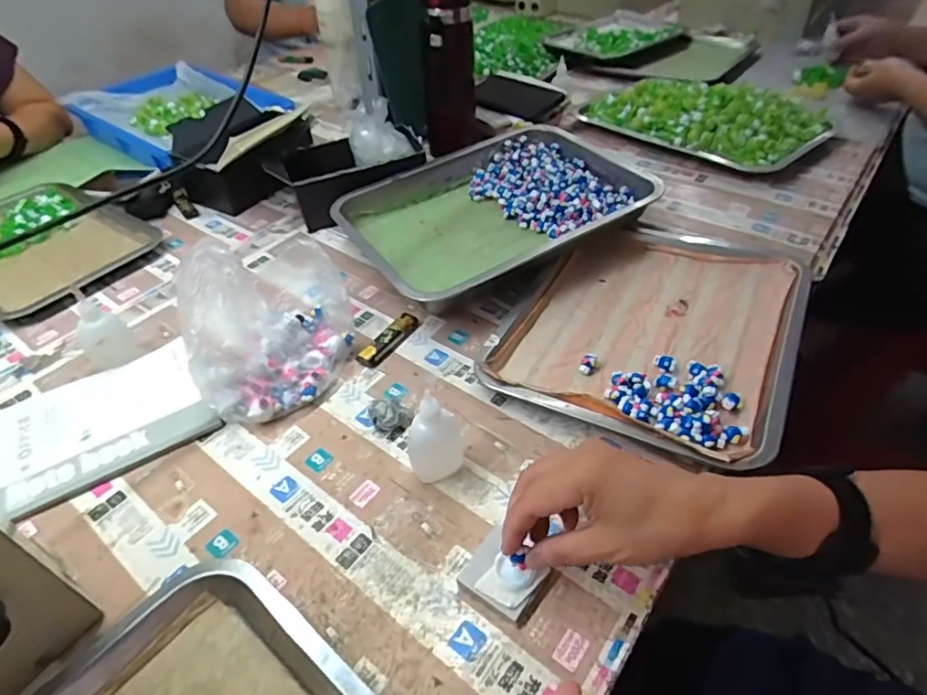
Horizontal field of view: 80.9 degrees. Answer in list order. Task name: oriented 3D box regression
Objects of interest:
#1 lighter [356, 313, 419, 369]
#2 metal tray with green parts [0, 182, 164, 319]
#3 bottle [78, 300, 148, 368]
[{"bbox_3d":[-0.078,-0.009,0.569,0.021,0.011,0.082,25,50,26],"label":"lighter"},{"bbox_3d":[-0.572,-0.148,0.720,0.287,0.023,0.208,24,50,25],"label":"metal tray with green parts"},{"bbox_3d":[-0.362,-0.013,0.551,0.045,0.077,0.035,-21,45,-20],"label":"bottle"}]

